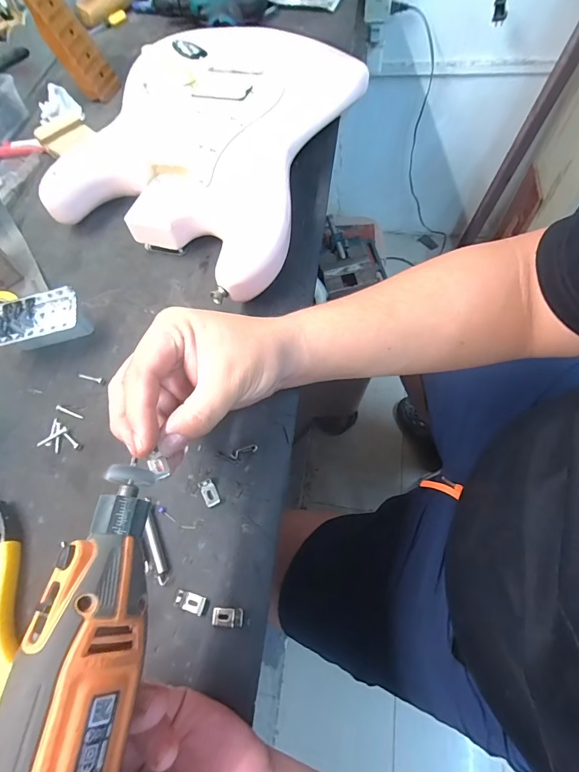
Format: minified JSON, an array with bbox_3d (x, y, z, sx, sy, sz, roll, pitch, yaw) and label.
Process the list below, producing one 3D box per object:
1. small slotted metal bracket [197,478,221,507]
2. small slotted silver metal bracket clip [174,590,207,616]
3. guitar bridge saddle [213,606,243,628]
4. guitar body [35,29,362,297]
[{"bbox_3d":[-0.063,0.083,0.291,0.011,0.006,0.022,-26,65,-10],"label":"small slotted metal bracket"},{"bbox_3d":[-0.069,0.151,0.259,0.021,0.004,0.011,15,65,10],"label":"small slotted silver metal bracket clip"},{"bbox_3d":[-0.042,0.157,0.253,0.021,0.006,0.011,2,64,4],"label":"guitar bridge saddle"},{"bbox_3d":[-0.086,-0.298,0.448,0.272,0.063,0.373,17,66,11],"label":"guitar body"}]

